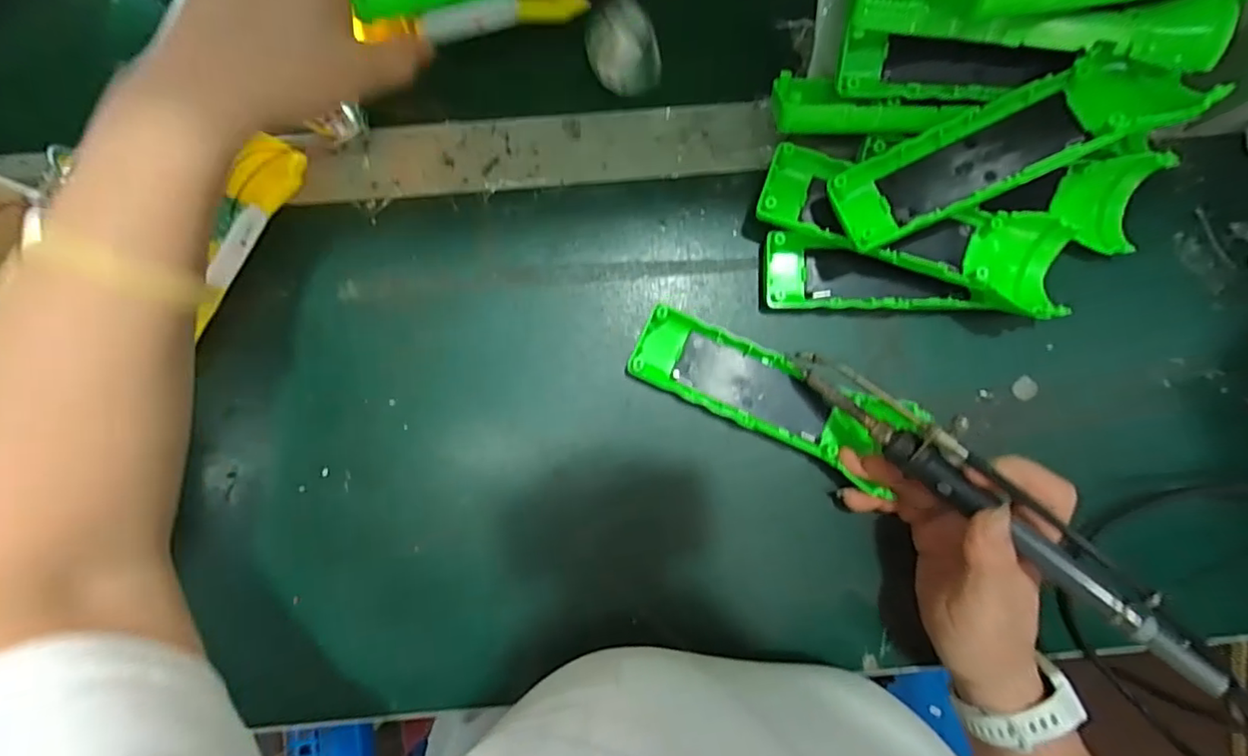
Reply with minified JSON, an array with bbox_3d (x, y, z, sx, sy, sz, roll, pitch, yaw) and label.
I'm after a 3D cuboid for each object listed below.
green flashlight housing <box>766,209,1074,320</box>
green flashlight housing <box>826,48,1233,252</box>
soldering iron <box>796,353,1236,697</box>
[{"bbox_3d":[0.159,-0.064,0.328,0.151,0.040,0.054,4,88,-1],"label":"green flashlight housing"},{"bbox_3d":[0.183,-0.112,0.289,0.157,0.025,0.043,-22,89,13],"label":"green flashlight housing"},{"bbox_3d":[0.162,0.053,0.269,0.021,0.021,0.204,-46,65,-2],"label":"soldering iron"}]

